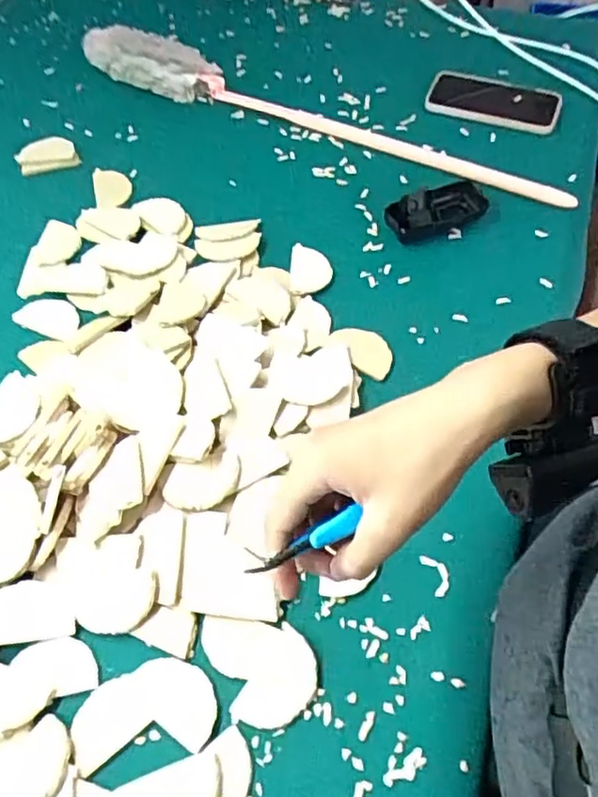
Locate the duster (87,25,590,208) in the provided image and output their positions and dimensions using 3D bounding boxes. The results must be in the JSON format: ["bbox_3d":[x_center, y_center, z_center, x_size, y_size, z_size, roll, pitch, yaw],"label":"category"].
[{"bbox_3d":[0.005,-0.364,0.796,0.685,0.049,0.062,23,62,16],"label":"duster"}]

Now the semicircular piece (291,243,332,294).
[{"bbox_3d":[0.012,-0.135,0.672,0.043,0.010,0.067,-1,58,1],"label":"semicircular piece"}]

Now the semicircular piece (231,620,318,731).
[{"bbox_3d":[-0.013,0.206,0.459,0.044,0.007,0.070,29,63,19],"label":"semicircular piece"}]

